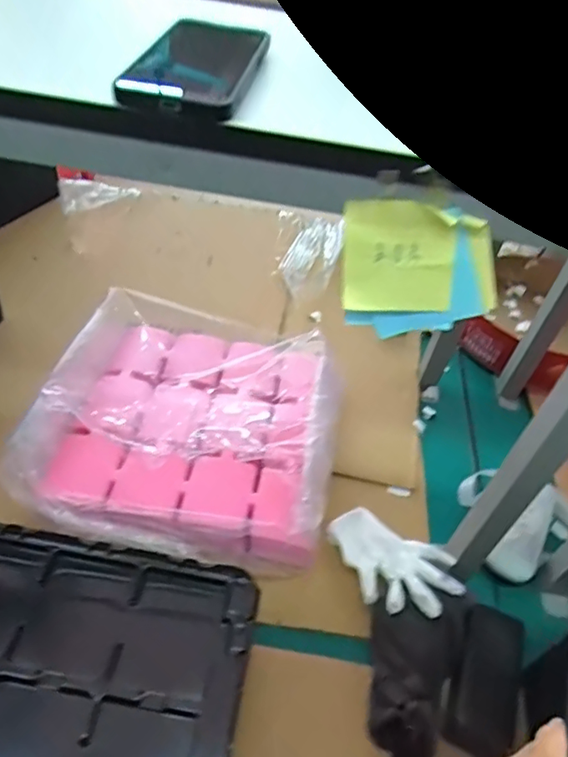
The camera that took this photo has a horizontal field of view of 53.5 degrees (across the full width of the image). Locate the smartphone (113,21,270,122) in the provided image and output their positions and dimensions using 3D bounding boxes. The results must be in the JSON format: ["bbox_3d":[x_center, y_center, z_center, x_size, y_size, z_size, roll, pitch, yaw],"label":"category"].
[{"bbox_3d":[-0.055,-0.219,0.389,0.069,0.016,0.149,10,47,3],"label":"smartphone"}]

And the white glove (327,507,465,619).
[{"bbox_3d":[0.114,0.204,0.625,0.158,0.013,0.095,20,41,37],"label":"white glove"}]

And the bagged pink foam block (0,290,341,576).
[{"bbox_3d":[-0.108,0.052,0.699,0.330,0.130,0.314,10,47,3],"label":"bagged pink foam block"}]

